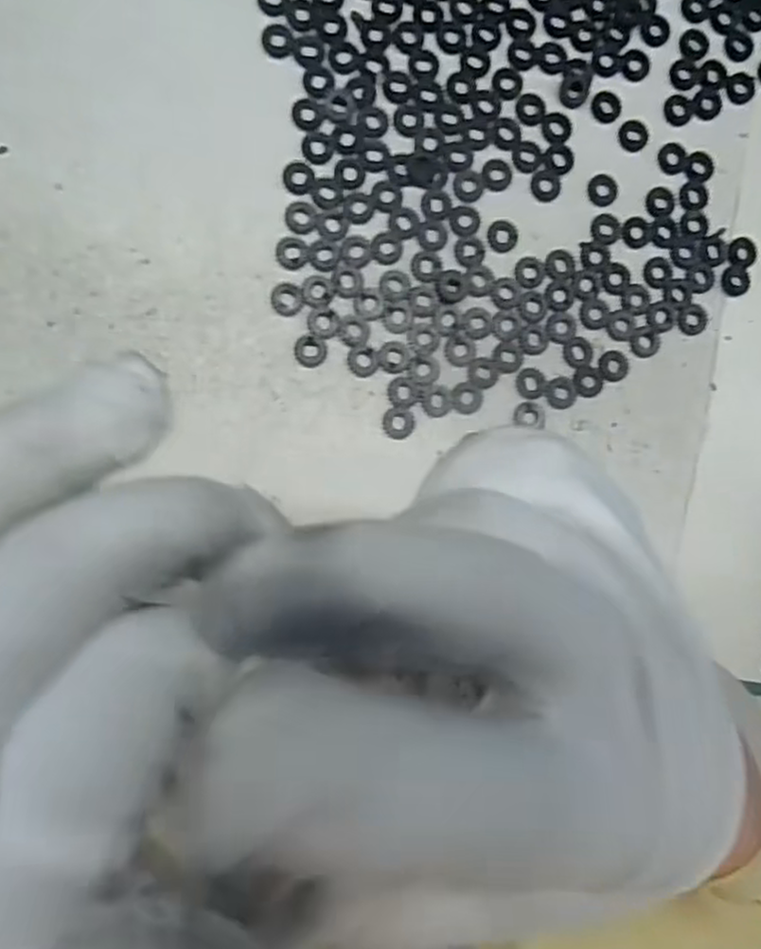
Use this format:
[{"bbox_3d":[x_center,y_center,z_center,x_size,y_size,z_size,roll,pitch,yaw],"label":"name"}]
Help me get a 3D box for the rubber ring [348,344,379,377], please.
[{"bbox_3d":[-0.005,-0.037,0.238,0.010,0.004,0.010,0,91,-8],"label":"rubber ring"}]

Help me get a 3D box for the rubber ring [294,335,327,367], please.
[{"bbox_3d":[-0.022,-0.040,0.236,0.010,0.004,0.010,0,91,-8],"label":"rubber ring"}]

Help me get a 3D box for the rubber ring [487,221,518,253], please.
[{"bbox_3d":[0.041,-0.080,0.245,0.010,0.004,0.011,0,91,-8],"label":"rubber ring"}]

